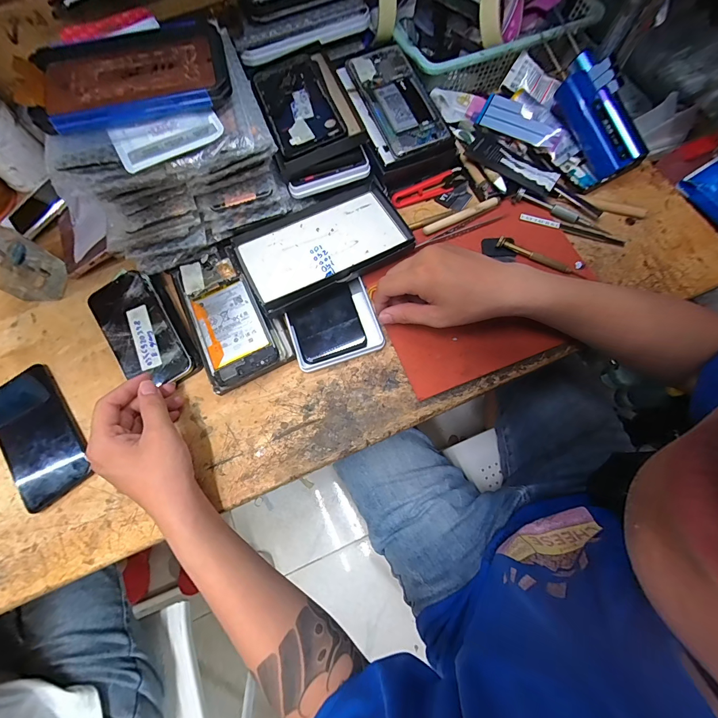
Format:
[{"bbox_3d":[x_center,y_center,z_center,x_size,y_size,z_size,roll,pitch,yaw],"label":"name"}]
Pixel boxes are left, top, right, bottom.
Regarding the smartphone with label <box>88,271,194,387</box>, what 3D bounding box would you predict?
[{"bbox_3d":[-0.250,-0.031,0.390,0.072,0.011,0.139,-35,81,-5],"label":"smartphone with label"}]

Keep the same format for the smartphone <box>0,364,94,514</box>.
[{"bbox_3d":[-0.358,0.082,0.381,0.076,0.013,0.157,-38,73,-17],"label":"smartphone"}]

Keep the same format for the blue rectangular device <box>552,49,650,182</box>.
[{"bbox_3d":[0.304,-0.306,0.430,0.055,0.049,0.150,-34,100,-5],"label":"blue rectangular device"}]

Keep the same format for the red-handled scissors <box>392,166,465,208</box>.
[{"bbox_3d":[0.093,-0.227,0.454,0.098,0.023,0.021,-17,73,-3],"label":"red-handled scissors"}]

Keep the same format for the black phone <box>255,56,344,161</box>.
[{"bbox_3d":[-0.073,-0.302,0.408,0.079,0.012,0.162,-21,73,2],"label":"black phone"}]

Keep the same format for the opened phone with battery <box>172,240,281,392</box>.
[{"bbox_3d":[-0.159,-0.055,0.393,0.085,0.016,0.171,-28,81,-4],"label":"opened phone with battery"}]

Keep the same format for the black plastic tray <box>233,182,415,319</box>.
[{"bbox_3d":[-0.042,-0.142,0.415,0.200,0.023,0.118,-27,74,-6],"label":"black plastic tray"}]

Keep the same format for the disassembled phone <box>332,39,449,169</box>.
[{"bbox_3d":[0.042,-0.329,0.437,0.088,0.014,0.161,-25,82,7],"label":"disassembled phone"}]

